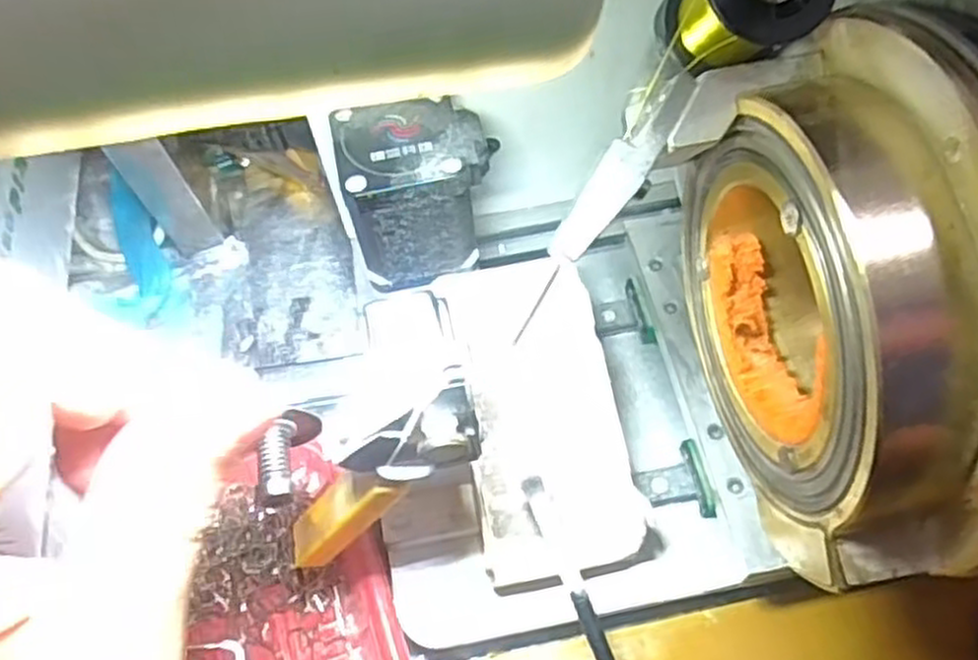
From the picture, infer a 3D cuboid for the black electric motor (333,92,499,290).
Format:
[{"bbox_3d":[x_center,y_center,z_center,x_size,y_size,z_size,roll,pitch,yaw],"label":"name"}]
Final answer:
[{"bbox_3d":[-0.024,-0.048,0.279,0.048,0.052,0.042,-7,62,-1],"label":"black electric motor"}]

